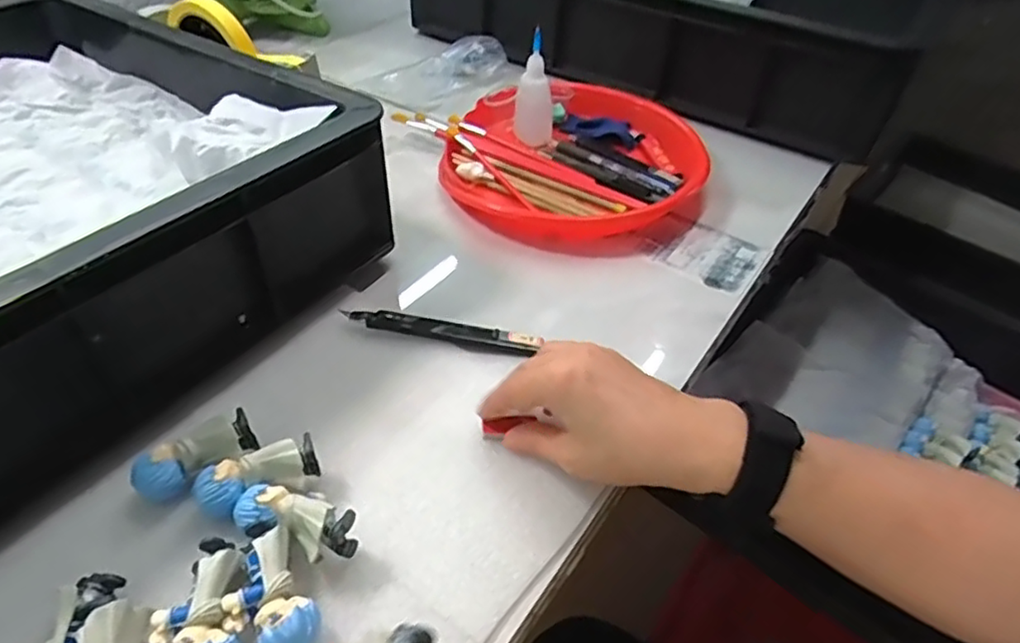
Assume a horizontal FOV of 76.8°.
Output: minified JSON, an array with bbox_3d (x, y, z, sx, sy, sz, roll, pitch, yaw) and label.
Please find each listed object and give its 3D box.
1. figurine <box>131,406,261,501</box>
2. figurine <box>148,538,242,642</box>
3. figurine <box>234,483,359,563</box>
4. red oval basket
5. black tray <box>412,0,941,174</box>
[{"bbox_3d":[-0.169,0.075,0.349,0.061,0.028,0.023,-24,50,-26],"label":"figurine"},{"bbox_3d":[-0.141,0.135,0.293,0.036,0.031,0.064,-7,45,-12],"label":"figurine"},{"bbox_3d":[-0.108,0.104,0.324,0.057,0.034,0.027,19,46,15],"label":"figurine"},{"bbox_3d":[0.059,-0.154,0.610,0.242,0.043,0.240,5,44,0],"label":"red oval basket"},{"bbox_3d":[0.214,-0.411,0.809,0.576,0.113,0.384,29,49,23],"label":"black tray"}]

